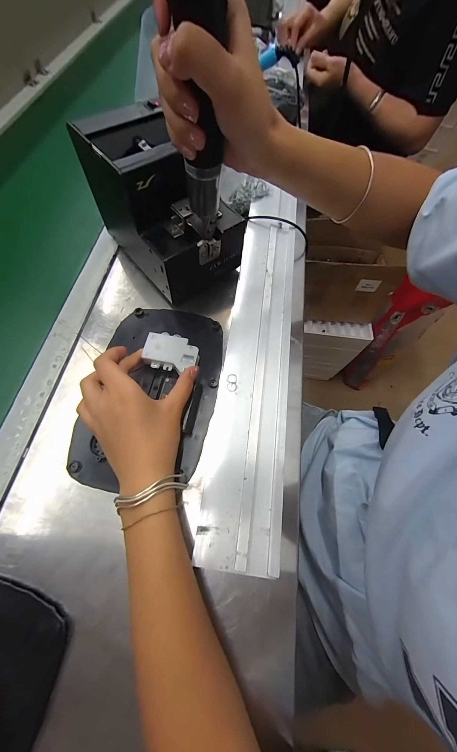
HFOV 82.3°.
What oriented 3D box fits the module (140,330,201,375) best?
[{"bbox_3d":[-0.067,-0.029,0.308,0.063,0.010,0.043,12,68,8],"label":"module"}]

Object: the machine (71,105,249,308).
[{"bbox_3d":[-0.087,-0.226,0.343,0.126,0.136,0.182,-36,70,-15],"label":"machine"}]

